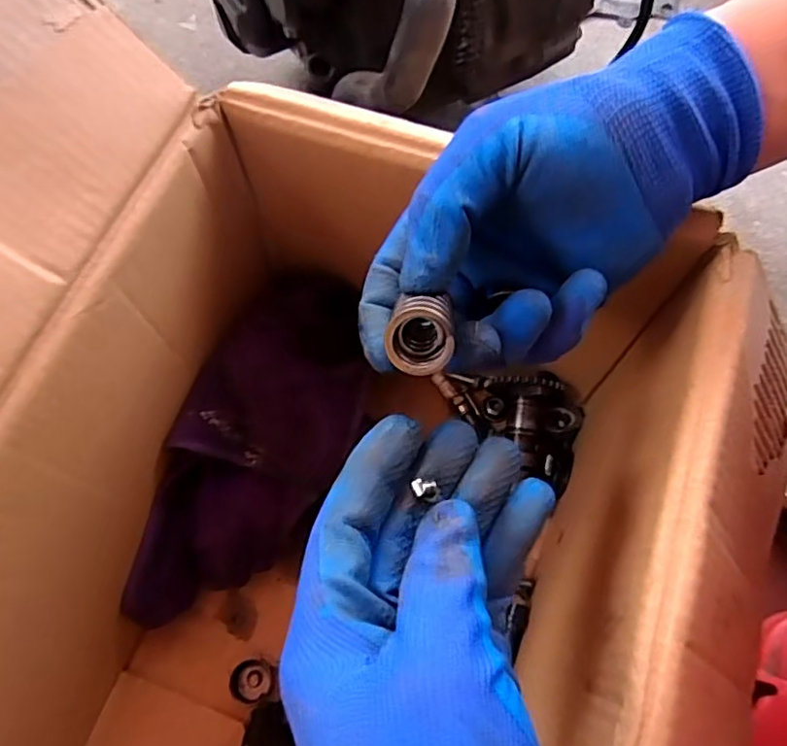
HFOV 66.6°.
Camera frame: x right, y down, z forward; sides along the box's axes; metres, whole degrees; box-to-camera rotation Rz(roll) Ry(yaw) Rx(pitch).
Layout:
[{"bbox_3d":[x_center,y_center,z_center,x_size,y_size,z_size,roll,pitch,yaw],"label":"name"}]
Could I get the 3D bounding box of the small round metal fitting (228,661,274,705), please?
[{"bbox_3d":[-0.093,0.203,0.395,0.027,0.007,0.026,8,53,-10],"label":"small round metal fitting"}]

